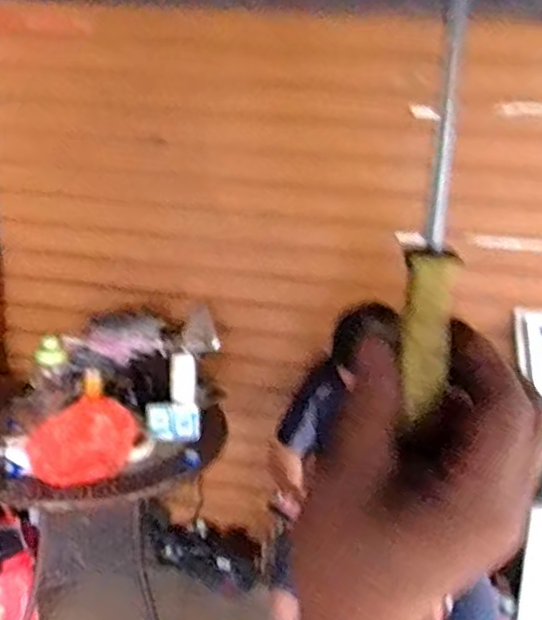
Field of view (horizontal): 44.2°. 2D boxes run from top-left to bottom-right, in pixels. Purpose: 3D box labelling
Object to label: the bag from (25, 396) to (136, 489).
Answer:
[{"bbox_3d":[-0.496,0.350,1.784,0.274,0.174,0.141,-11,23,-39],"label":"bag"}]

